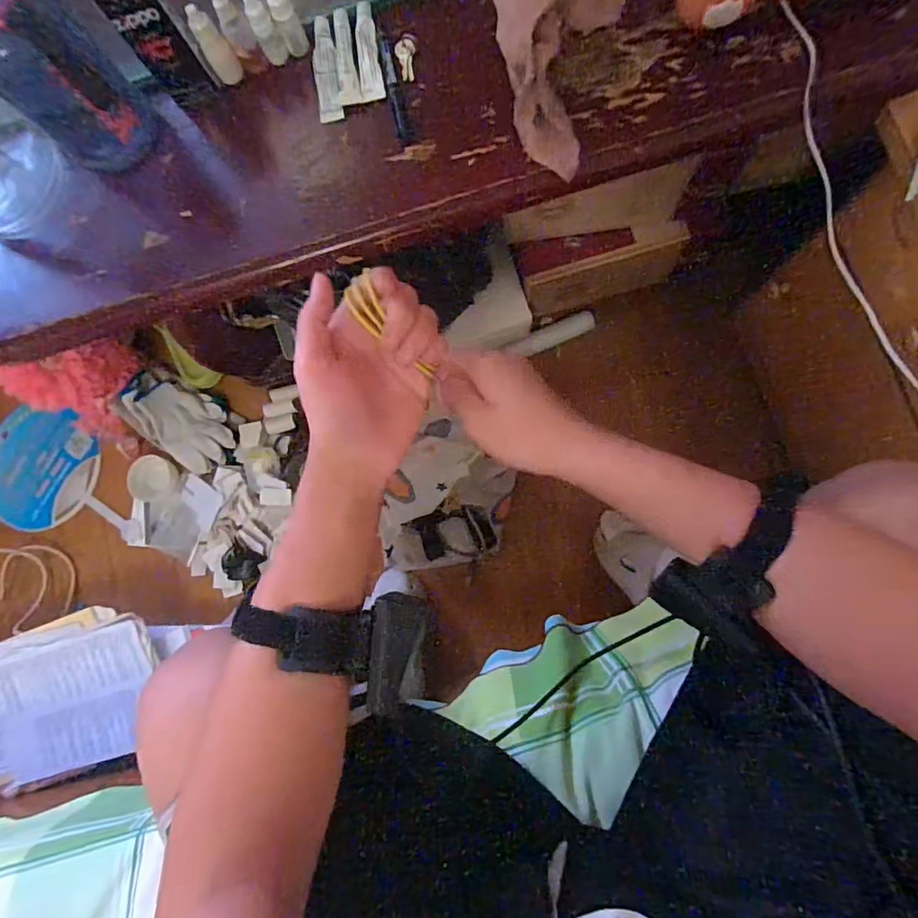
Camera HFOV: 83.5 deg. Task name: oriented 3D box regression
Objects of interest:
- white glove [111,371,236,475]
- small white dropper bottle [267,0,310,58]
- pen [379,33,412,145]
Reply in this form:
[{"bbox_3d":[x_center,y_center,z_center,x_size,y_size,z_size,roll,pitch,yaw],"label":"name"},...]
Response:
[{"bbox_3d":[-0.540,-0.069,0.987,0.221,0.060,0.132,34,89,9],"label":"white glove"},{"bbox_3d":[-0.160,-0.407,0.476,0.020,0.050,0.022,-20,82,5],"label":"small white dropper bottle"},{"bbox_3d":[-0.061,-0.353,0.490,0.012,0.010,0.106,-12,83,6],"label":"pen"}]

